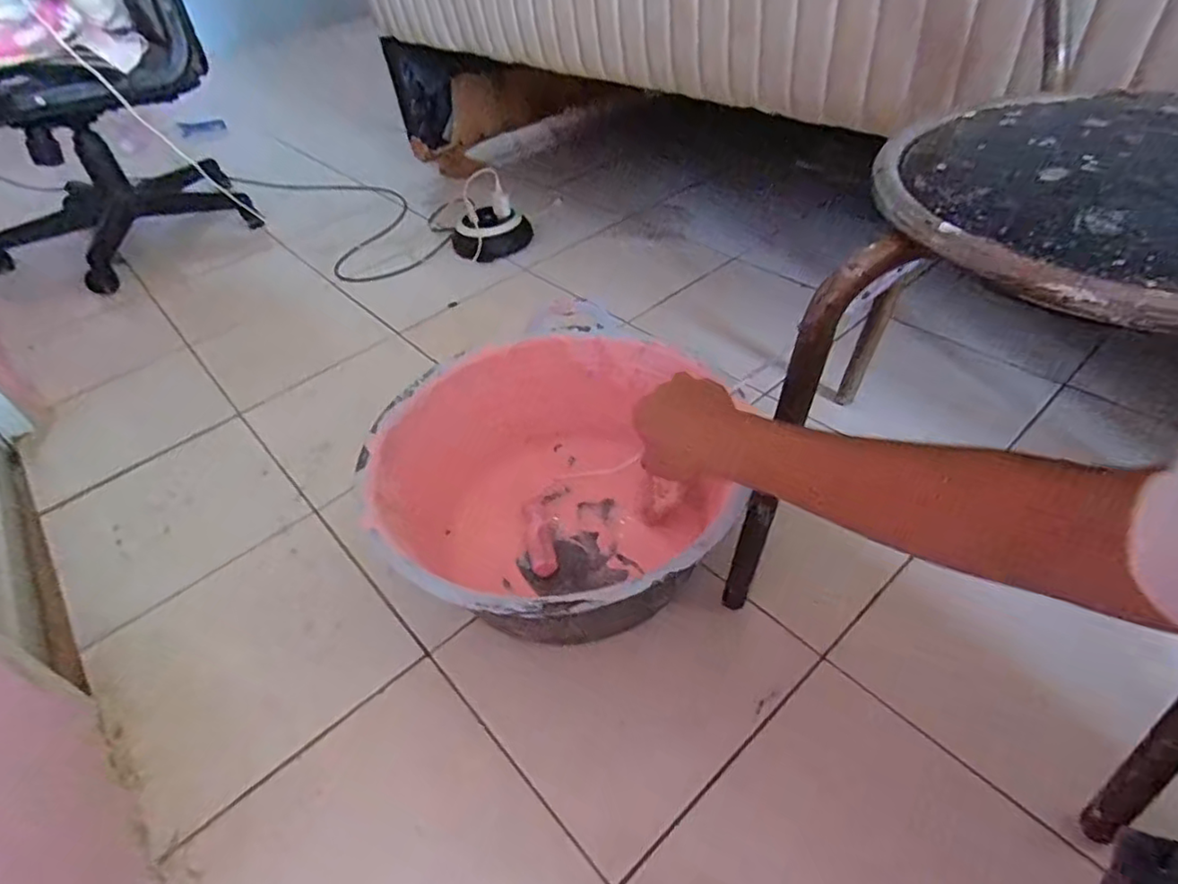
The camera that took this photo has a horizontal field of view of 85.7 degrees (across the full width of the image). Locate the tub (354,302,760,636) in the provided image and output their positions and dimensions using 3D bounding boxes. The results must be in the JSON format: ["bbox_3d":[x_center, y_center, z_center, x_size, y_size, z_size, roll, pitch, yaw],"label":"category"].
[{"bbox_3d":[-0.028,0.056,0.734,0.395,0.186,0.412,14,46,21],"label":"tub"}]

